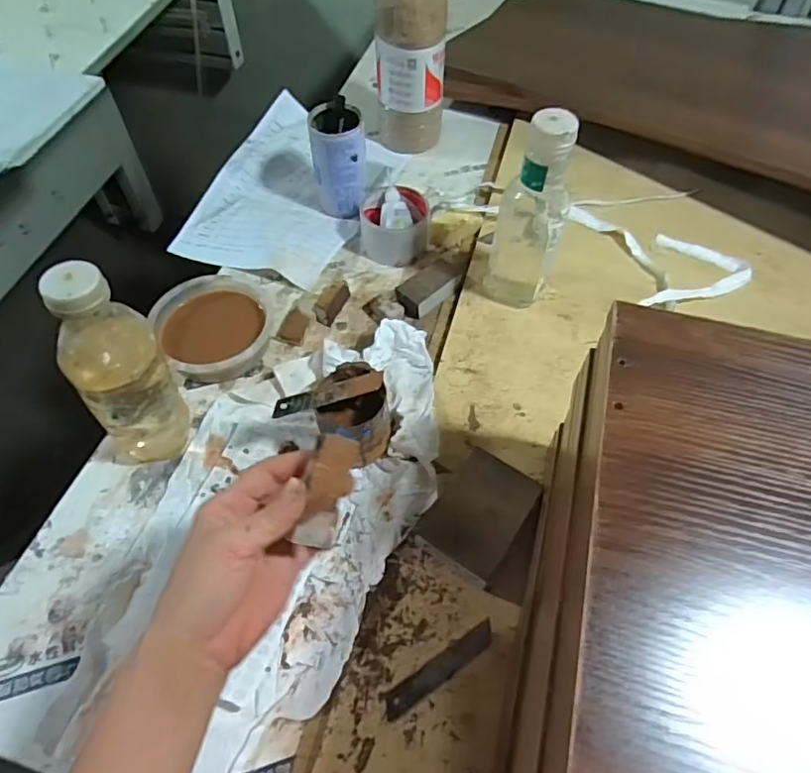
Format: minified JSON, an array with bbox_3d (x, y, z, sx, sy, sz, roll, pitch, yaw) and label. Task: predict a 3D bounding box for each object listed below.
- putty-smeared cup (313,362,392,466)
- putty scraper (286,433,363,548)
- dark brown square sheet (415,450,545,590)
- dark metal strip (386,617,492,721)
[{"bbox_3d":[-0.044,0.026,0.532,0.066,0.074,0.063,0,58,0],"label":"putty-smeared cup"},{"bbox_3d":[-0.050,0.065,0.361,0.006,0.033,0.069,12,79,55],"label":"putty scraper"},{"bbox_3d":[0.062,0.108,0.489,0.071,0.009,0.095,32,76,23],"label":"dark brown square sheet"},{"bbox_3d":[0.027,0.214,0.438,0.099,0.004,0.017,-30,65,-20],"label":"dark metal strip"}]

